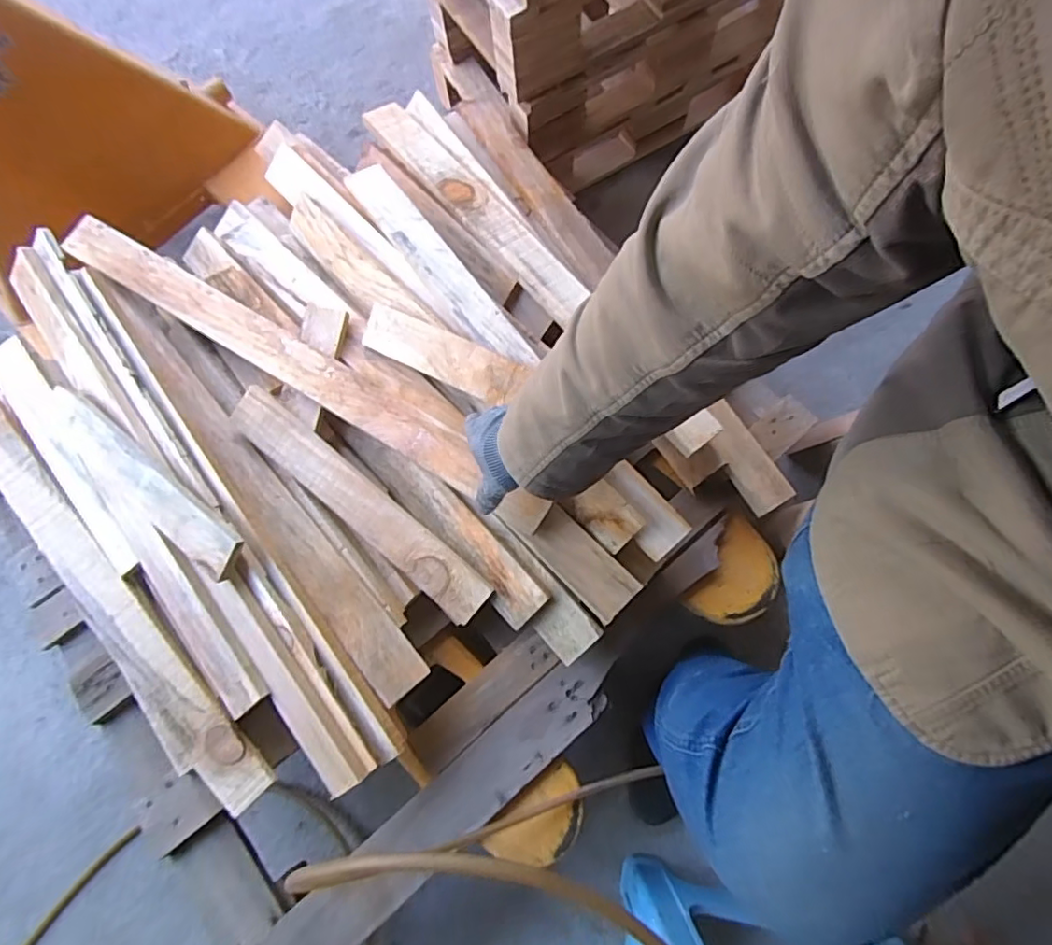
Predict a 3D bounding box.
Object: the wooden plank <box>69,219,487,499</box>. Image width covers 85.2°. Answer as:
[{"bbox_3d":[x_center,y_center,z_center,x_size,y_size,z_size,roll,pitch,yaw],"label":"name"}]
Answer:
[{"bbox_3d":[-0.351,-0.175,0.777,0.693,0.023,0.063,31,77,11],"label":"wooden plank"}]

